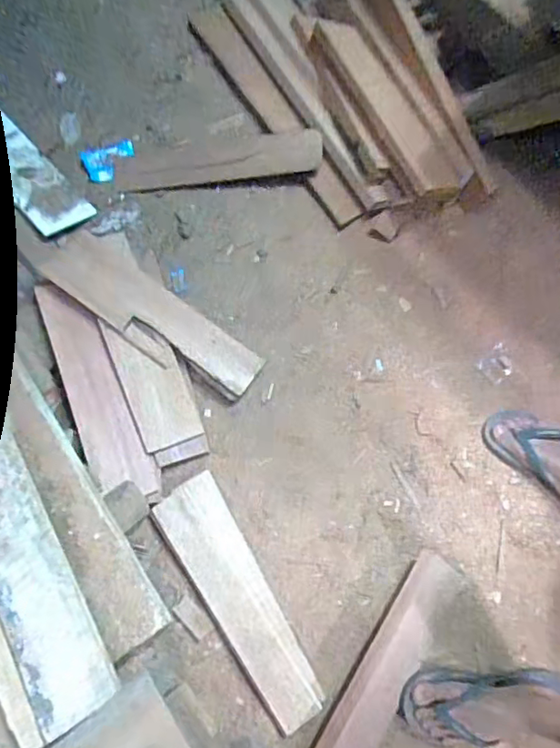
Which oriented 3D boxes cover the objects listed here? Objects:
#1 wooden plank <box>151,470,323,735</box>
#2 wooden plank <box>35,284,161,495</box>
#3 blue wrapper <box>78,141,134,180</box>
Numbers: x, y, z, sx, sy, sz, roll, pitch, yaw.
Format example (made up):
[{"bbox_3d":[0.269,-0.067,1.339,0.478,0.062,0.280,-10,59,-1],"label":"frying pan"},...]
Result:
[{"bbox_3d":[-0.077,0.397,1.013,0.111,0.019,0.441,-30,80,-8],"label":"wooden plank"},{"bbox_3d":[-0.362,0.023,1.103,0.110,0.020,0.448,-24,79,-6],"label":"wooden plank"},{"bbox_3d":[-0.392,-0.478,1.301,0.120,0.026,0.089,-8,74,-1],"label":"blue wrapper"}]

